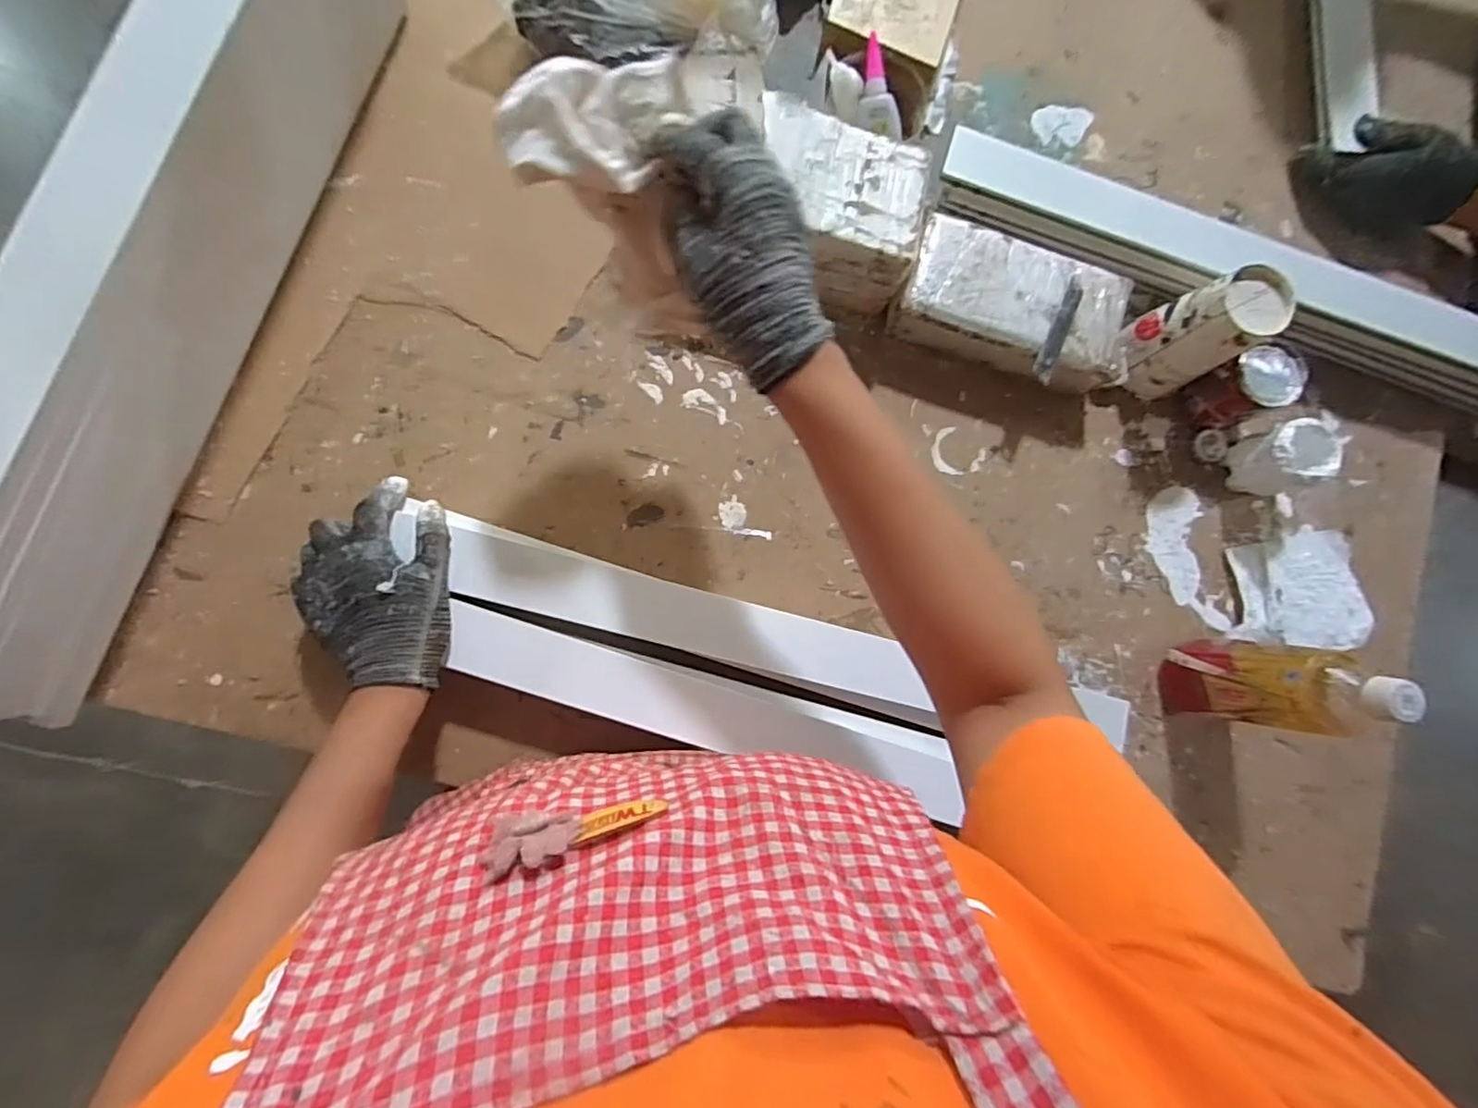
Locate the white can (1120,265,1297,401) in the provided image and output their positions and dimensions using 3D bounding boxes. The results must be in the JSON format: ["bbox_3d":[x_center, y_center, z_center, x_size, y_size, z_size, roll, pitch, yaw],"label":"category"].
[{"bbox_3d":[0.412,-0.199,0.576,0.076,0.125,0.075,1,84,-8],"label":"white can"}]

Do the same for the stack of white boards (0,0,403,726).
[{"bbox_3d":[-0.384,-0.199,0.441,0.050,0.174,0.642,20,82,-5],"label":"stack of white boards"}]

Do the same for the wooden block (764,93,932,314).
[{"bbox_3d":[0.082,-0.295,0.555,0.140,0.099,0.115,8,83,-7],"label":"wooden block"}]

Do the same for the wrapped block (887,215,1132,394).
[{"bbox_3d":[0.253,-0.221,0.592,0.213,0.065,0.116,20,82,-5],"label":"wrapped block"}]

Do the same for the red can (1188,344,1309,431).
[{"bbox_3d":[0.473,-0.156,0.600,0.064,0.081,0.058,-26,88,-9],"label":"red can"}]

